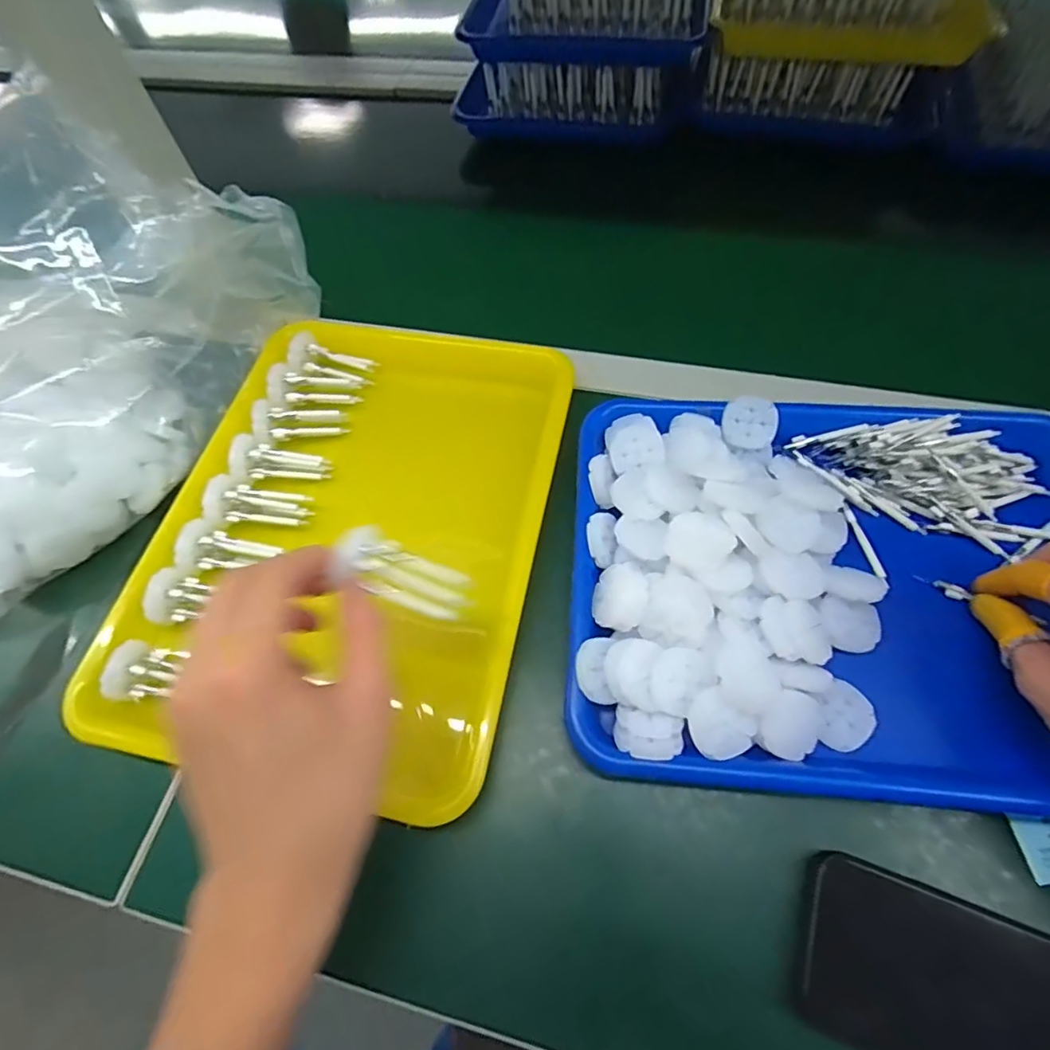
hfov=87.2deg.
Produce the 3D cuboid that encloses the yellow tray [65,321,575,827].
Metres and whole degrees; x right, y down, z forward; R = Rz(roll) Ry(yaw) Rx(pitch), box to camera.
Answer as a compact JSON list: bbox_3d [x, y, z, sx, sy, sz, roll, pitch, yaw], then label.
[{"bbox_3d":[-0.104,-0.005,0.374,0.245,0.042,0.341,13,64,10],"label":"yellow tray"}]

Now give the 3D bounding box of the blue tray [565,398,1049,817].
[{"bbox_3d":[0.191,0.026,0.326,0.320,0.043,0.241,2,62,5],"label":"blue tray"}]

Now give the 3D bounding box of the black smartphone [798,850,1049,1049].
[{"bbox_3d":[0.196,0.209,0.245,0.129,0.014,0.071,16,64,12],"label":"black smartphone"}]

